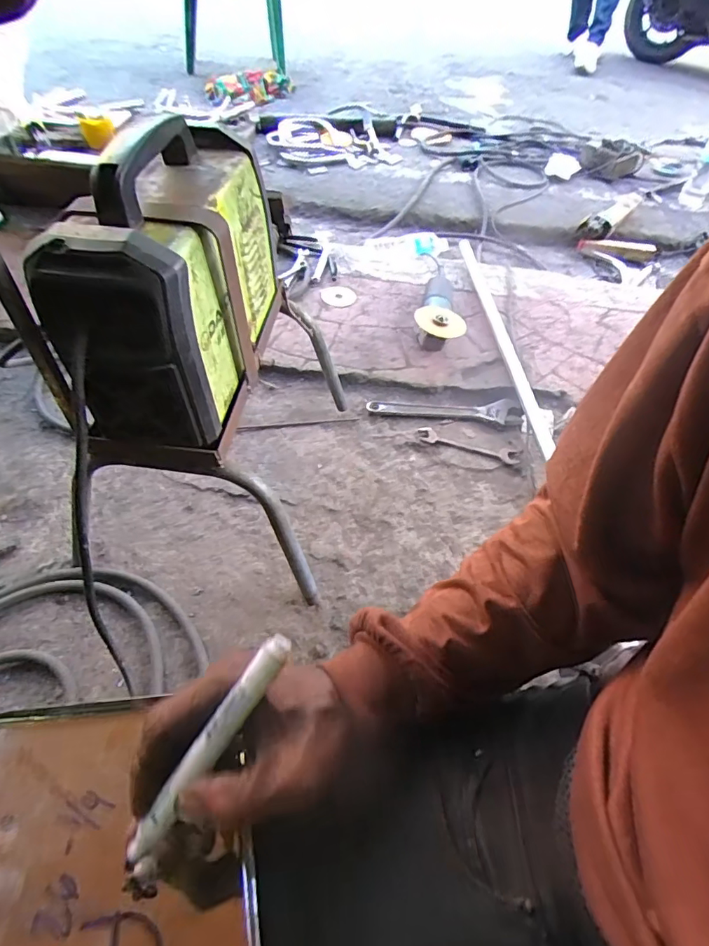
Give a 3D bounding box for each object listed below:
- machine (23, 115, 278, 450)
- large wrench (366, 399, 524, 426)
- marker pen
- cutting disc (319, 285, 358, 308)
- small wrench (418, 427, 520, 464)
[{"bbox_3d":[-0.169,-0.195,0.501,0.122,0.210,0.289,8,50,2],"label":"machine"},{"bbox_3d":[0.169,-0.121,0.927,0.284,0.014,0.058,5,50,-1],"label":"large wrench"},{"bbox_3d":[-0.073,0.140,0.251,0.017,0.010,0.128,32,82,20],"label":"marker pen"},{"bbox_3d":[-0.035,-0.389,1.094,0.077,0.005,0.068,-6,63,-12],"label":"cutting disc"},{"bbox_3d":[0.200,-0.050,0.875,0.173,0.009,0.036,13,51,6],"label":"small wrench"}]

